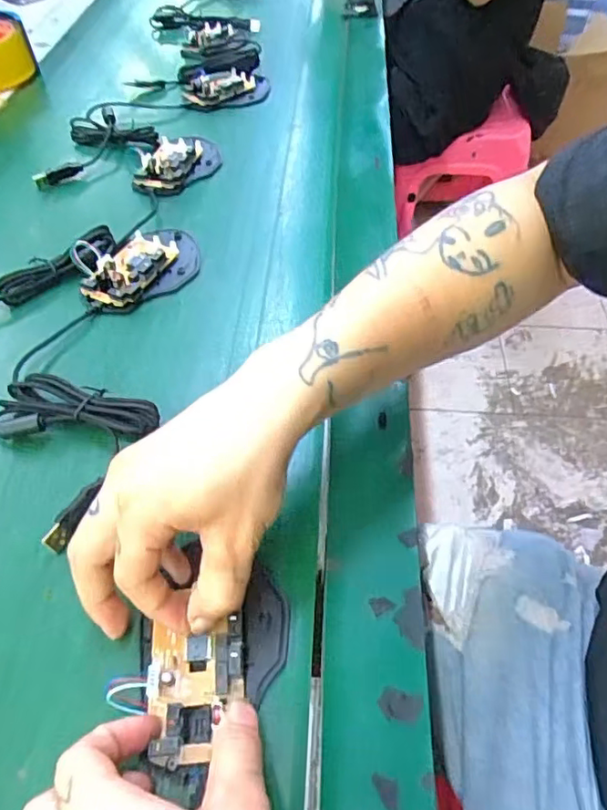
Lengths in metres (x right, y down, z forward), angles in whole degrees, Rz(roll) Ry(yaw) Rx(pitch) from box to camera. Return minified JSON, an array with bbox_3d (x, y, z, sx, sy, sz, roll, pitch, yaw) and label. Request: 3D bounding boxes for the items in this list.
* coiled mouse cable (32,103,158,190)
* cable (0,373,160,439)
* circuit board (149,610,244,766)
[{"bbox_3d":[-0.210,-0.277,0.603,0.100,0.015,0.135,3,51,2],"label":"coiled mouse cable"},{"bbox_3d":[-0.148,0.002,0.378,0.106,0.021,0.041,0,51,-1],"label":"cable"},{"bbox_3d":[-0.050,0.131,0.268,0.044,0.011,0.057,-4,51,-1],"label":"circuit board"}]

